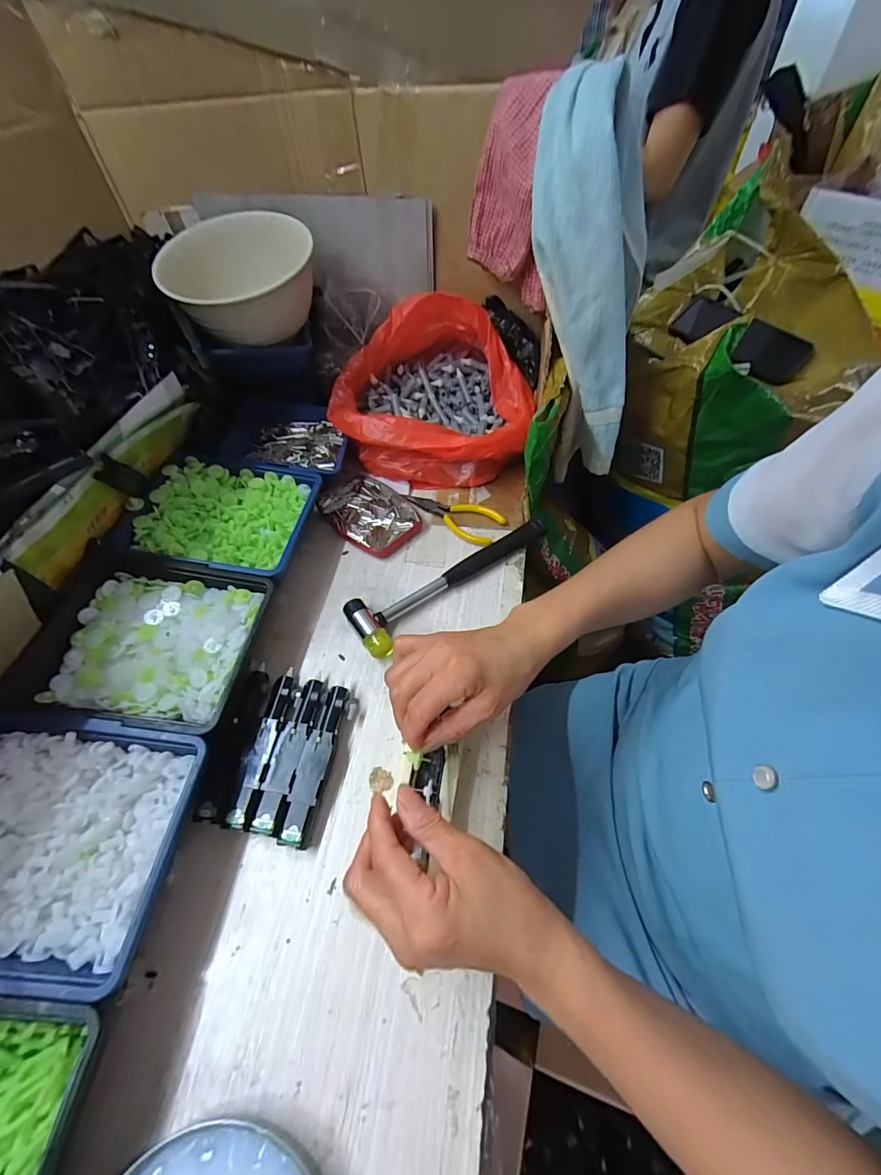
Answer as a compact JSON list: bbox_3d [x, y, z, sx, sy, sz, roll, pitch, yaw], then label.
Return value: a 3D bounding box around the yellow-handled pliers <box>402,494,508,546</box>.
[{"bbox_3d":[0.011,-0.085,0.499,0.119,0.011,0.046,26,60,19],"label":"yellow-handled pliers"}]

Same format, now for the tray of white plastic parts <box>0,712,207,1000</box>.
[{"bbox_3d":[-0.257,0.163,0.286,0.159,0.039,0.147,4,55,5],"label":"tray of white plastic parts"}]

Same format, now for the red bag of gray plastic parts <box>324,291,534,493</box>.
[{"bbox_3d":[-0.009,-0.243,0.541,0.242,0.135,0.211,-2,55,1],"label":"red bag of gray plastic parts"}]

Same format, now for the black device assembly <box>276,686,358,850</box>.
[{"bbox_3d":[-0.098,0.139,0.351,0.029,0.021,0.118,10,56,9],"label":"black device assembly"}]

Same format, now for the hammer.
[{"bbox_3d":[0.014,-0.014,0.451,0.229,0.021,0.061,-32,59,-19],"label":"hammer"}]

